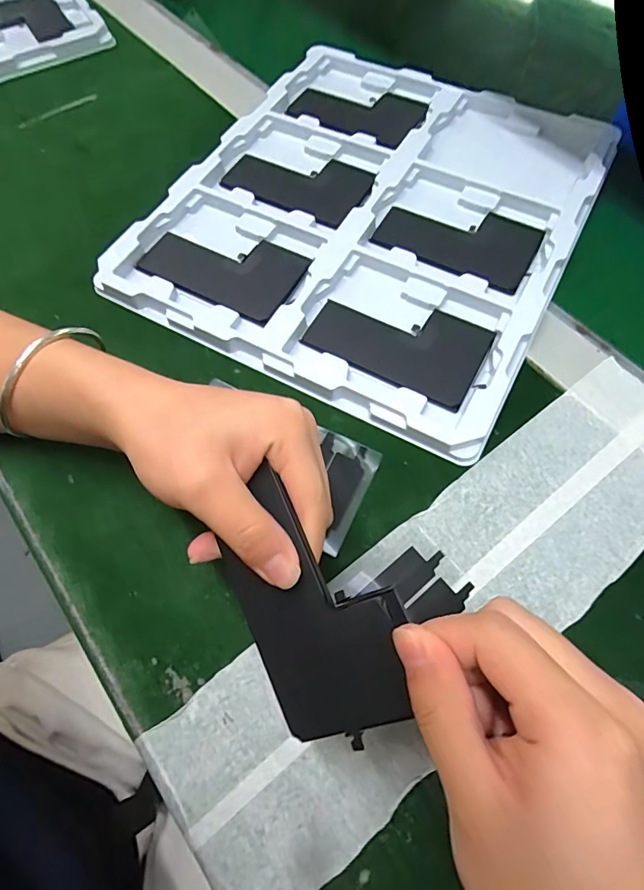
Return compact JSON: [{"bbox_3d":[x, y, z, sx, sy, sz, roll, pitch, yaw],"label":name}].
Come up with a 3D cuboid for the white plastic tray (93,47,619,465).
[{"bbox_3d":[0.037,-0.174,0.337,0.272,0.014,0.316,25,69,12],"label":"white plastic tray"}]

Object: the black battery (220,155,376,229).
[{"bbox_3d":[-0.018,-0.206,0.356,0.112,0.011,0.067,26,69,12],"label":"black battery"}]

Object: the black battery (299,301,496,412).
[{"bbox_3d":[0.048,-0.067,0.292,0.108,0.005,0.066,24,69,12],"label":"black battery"}]

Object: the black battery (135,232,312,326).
[{"bbox_3d":[-0.069,-0.125,0.319,0.112,0.010,0.068,22,69,11],"label":"black battery"}]

